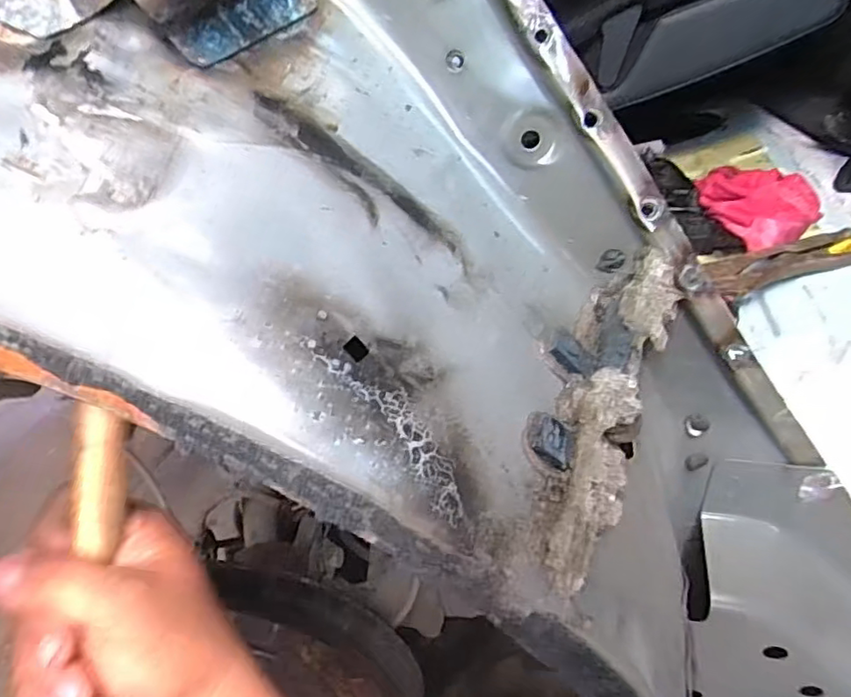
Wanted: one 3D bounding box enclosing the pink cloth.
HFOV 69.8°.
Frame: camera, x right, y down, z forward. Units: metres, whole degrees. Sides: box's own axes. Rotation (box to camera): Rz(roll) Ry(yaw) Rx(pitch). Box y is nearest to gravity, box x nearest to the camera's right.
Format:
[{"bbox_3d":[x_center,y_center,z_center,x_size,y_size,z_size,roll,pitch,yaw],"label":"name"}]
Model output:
[{"bbox_3d":[0.390,-0.184,0.728,0.101,0.046,0.204,-7,34,-1],"label":"pink cloth"}]

